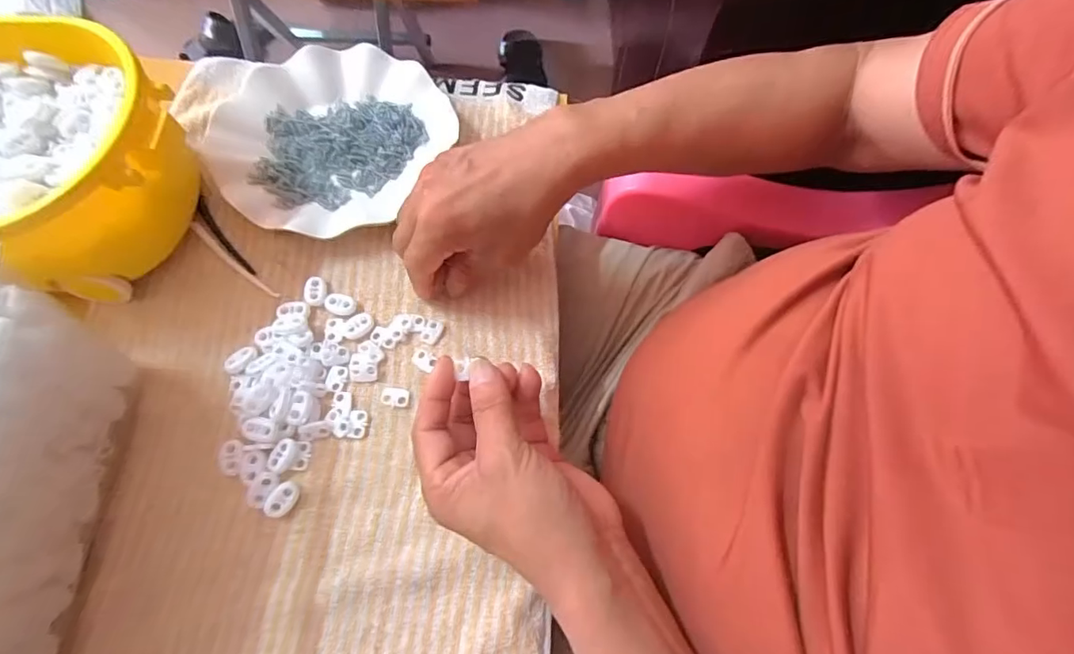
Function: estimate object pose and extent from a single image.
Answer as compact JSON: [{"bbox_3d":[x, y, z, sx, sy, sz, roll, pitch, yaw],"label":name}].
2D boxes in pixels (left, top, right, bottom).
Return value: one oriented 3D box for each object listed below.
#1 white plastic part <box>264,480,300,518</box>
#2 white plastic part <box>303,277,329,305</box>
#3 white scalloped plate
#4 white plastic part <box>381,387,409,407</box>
[{"bbox_3d":[-0.156,0.107,0.319,0.015,0.009,0.022,29,71,11],"label":"white plastic part"},{"bbox_3d":[-0.159,-0.025,0.372,0.014,0.008,0.021,-6,68,-3],"label":"white plastic part"},{"bbox_3d":[-0.171,-0.160,0.418,0.177,0.026,0.183,0,68,0],"label":"white scalloped plate"},{"bbox_3d":[-0.095,0.046,0.346,0.019,0.004,0.013,8,68,3],"label":"white plastic part"}]

